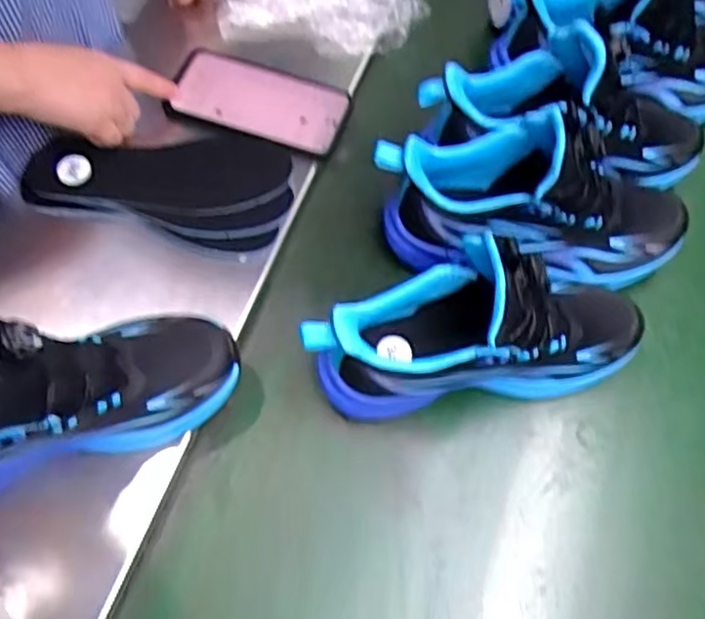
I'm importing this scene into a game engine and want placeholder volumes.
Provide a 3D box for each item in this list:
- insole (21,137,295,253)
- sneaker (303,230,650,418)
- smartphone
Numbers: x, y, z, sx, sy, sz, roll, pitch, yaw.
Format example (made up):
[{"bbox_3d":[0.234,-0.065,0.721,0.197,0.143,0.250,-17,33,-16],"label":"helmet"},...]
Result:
[{"bbox_3d":[-0.165,-0.120,0.593,0.221,0.022,0.111,13,60,4],"label":"insole"},{"bbox_3d":[0.098,0.007,0.499,0.258,0.137,0.088,-7,61,-7],"label":"sneaker"},{"bbox_3d":[-0.085,-0.194,0.635,0.155,0.014,0.084,17,71,0],"label":"smartphone"}]

